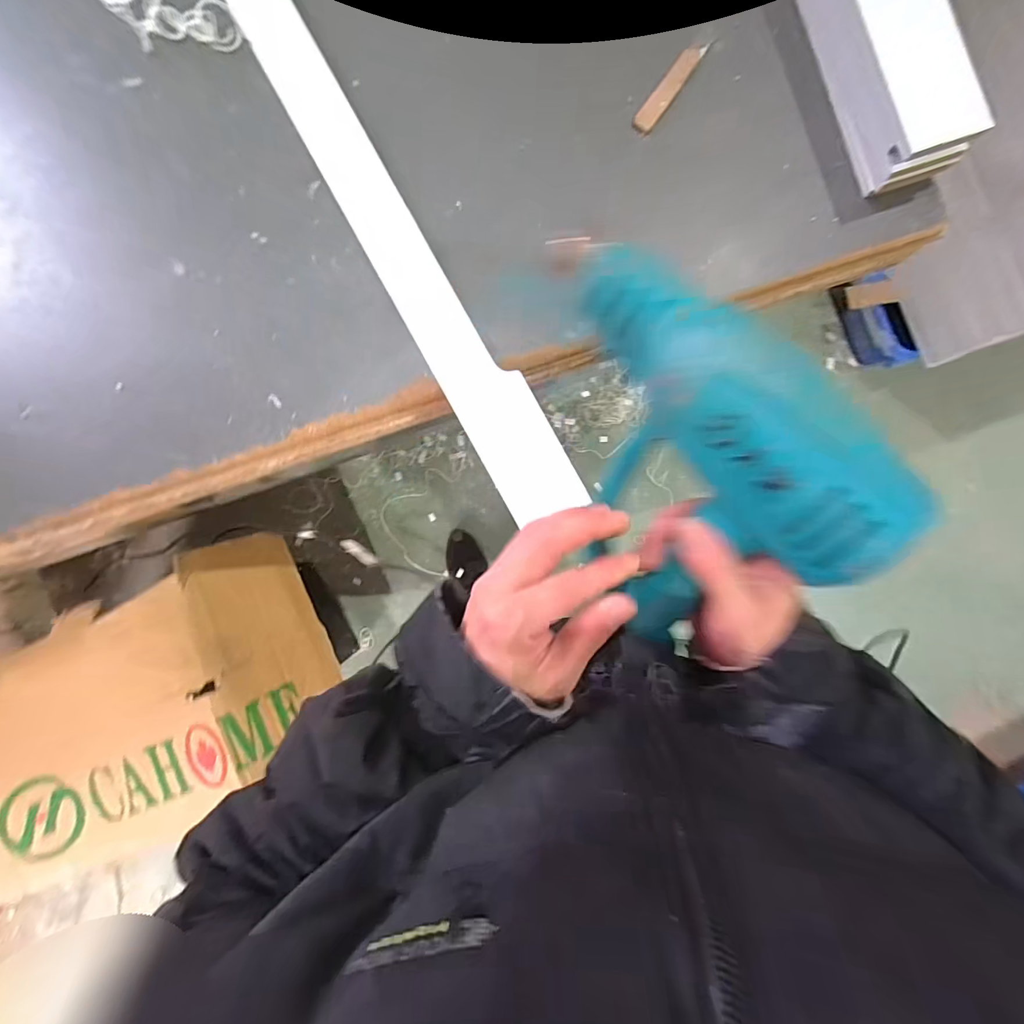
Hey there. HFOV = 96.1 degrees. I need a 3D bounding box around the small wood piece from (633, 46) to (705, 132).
[{"bbox_3d":[0.167,-0.452,0.493,0.025,0.007,0.102,38,89,2],"label":"small wood piece"}]

